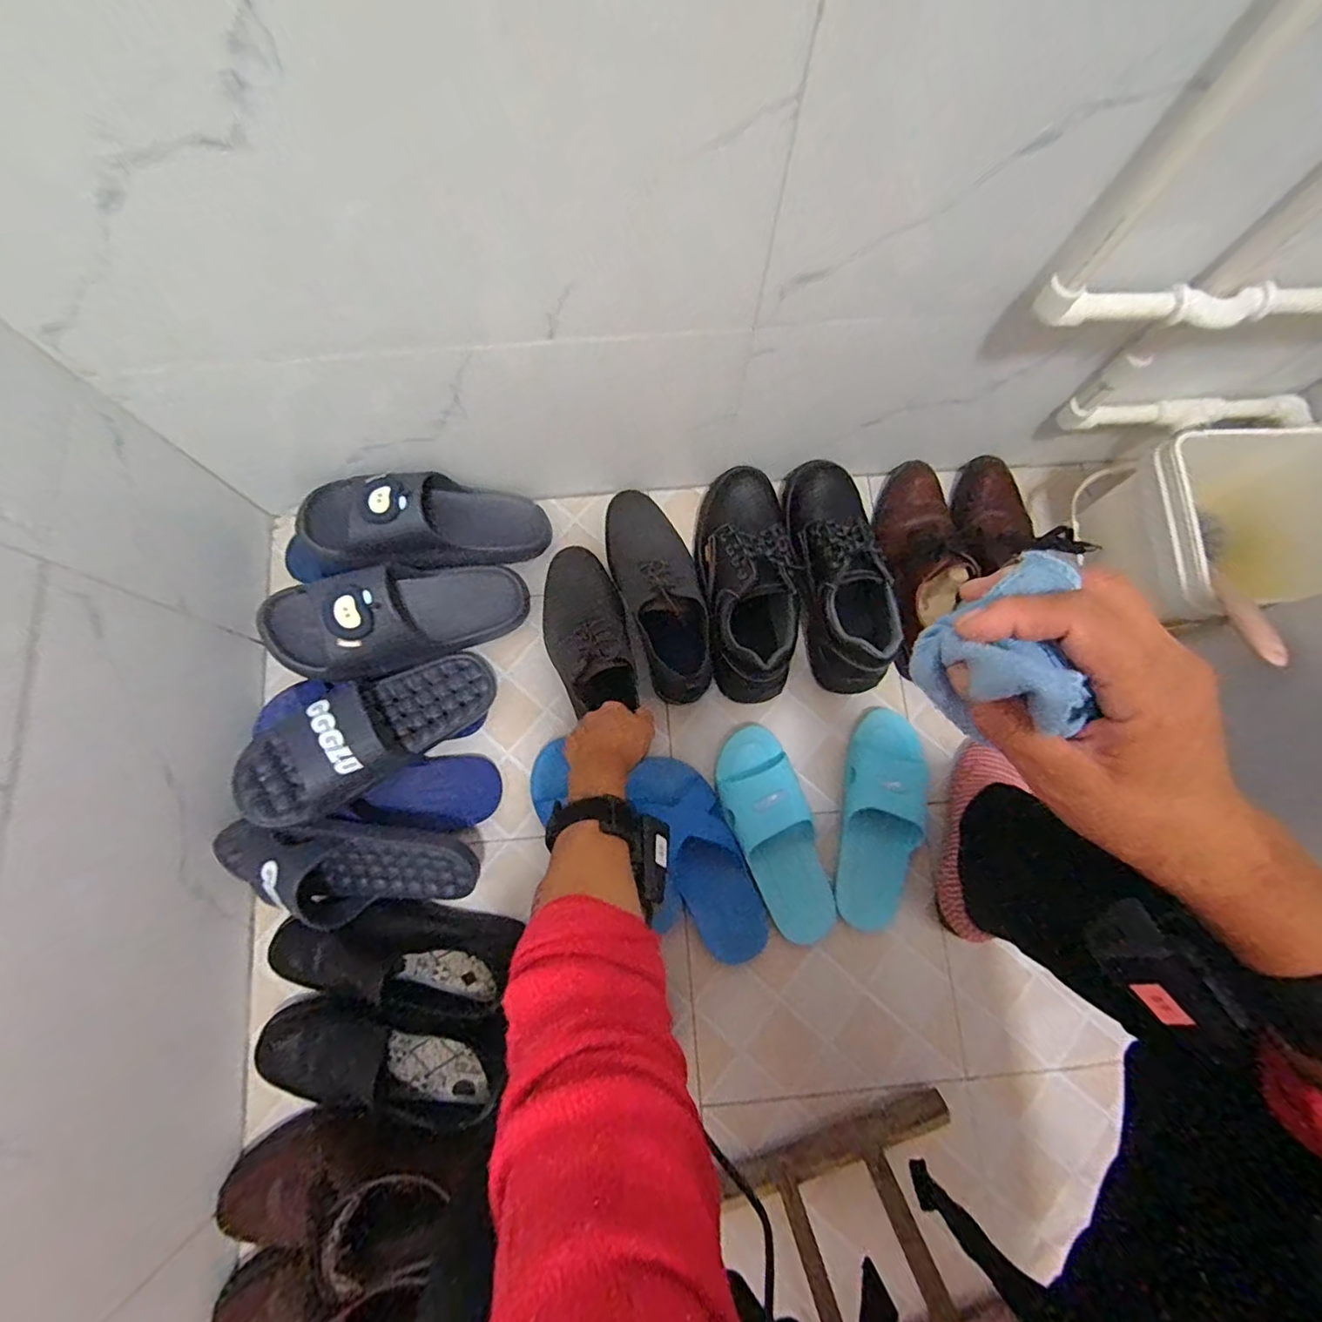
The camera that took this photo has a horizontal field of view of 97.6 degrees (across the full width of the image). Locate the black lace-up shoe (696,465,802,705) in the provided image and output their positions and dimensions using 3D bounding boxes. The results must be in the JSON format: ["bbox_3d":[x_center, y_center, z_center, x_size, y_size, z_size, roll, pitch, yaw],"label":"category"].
[{"bbox_3d":[0.100,-0.101,0.693,0.106,0.101,0.290,-2,78,-1],"label":"black lace-up shoe"}]

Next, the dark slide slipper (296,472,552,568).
[{"bbox_3d":[-0.265,-0.174,0.677,0.281,0.071,0.094,-10,77,-27],"label":"dark slide slipper"}]

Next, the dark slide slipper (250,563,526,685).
[{"bbox_3d":[-0.289,-0.056,0.672,0.282,0.089,0.097,-14,77,-31],"label":"dark slide slipper"}]

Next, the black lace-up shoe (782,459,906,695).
[{"bbox_3d":[0.218,-0.109,0.701,0.108,0.116,0.278,-6,78,-2],"label":"black lace-up shoe"}]

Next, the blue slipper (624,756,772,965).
[{"bbox_3d":[0.050,0.229,0.675,0.084,0.049,0.245,-26,79,-6],"label":"blue slipper"}]

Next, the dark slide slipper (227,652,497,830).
[{"bbox_3d":[-0.310,0.066,0.631,0.279,0.084,0.097,-35,79,-33],"label":"dark slide slipper"}]

